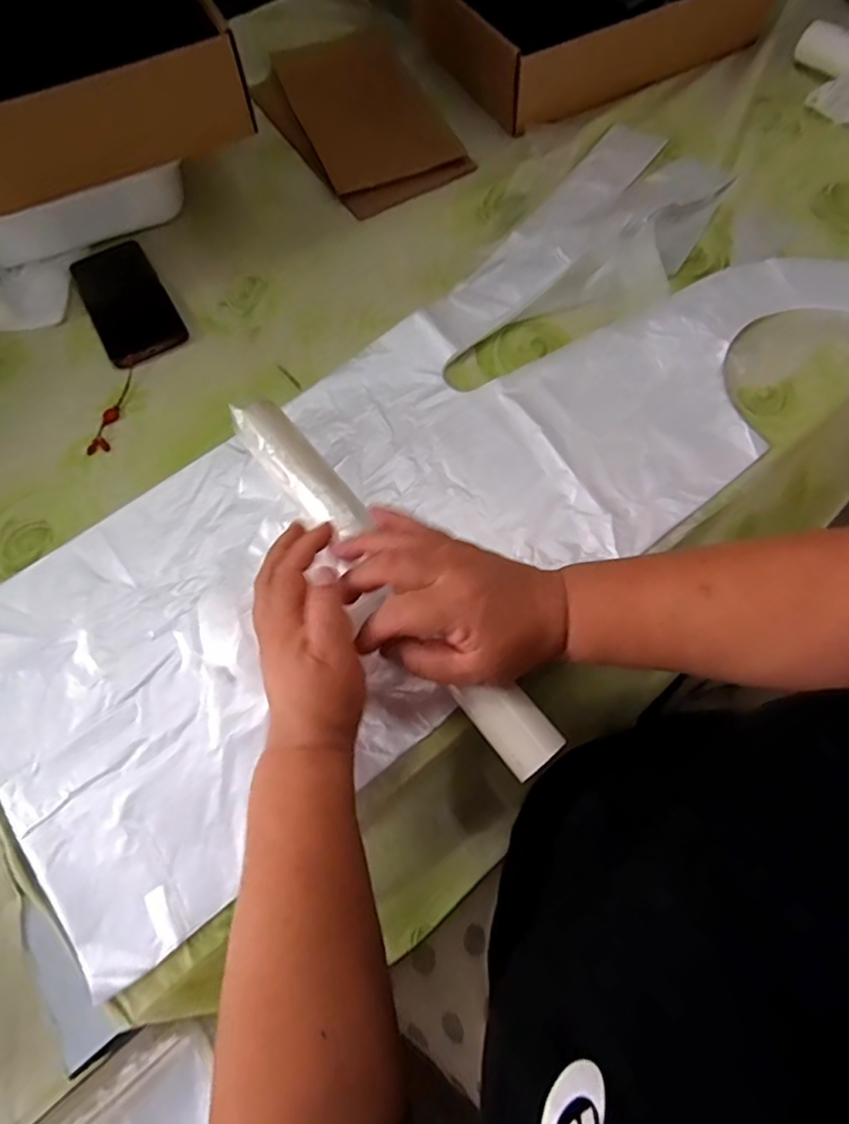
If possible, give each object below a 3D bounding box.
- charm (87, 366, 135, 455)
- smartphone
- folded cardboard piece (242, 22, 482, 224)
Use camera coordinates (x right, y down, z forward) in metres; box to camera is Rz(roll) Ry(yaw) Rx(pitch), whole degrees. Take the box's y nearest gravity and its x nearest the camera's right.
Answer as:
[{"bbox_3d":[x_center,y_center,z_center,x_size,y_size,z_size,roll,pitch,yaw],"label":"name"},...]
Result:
[{"bbox_3d":[-0.288,-0.141,0.541,0.018,0.004,0.097,7,68,6],"label":"charm"},{"bbox_3d":[-0.301,-0.265,0.589,0.076,0.004,0.163,-29,69,-9],"label":"smartphone"},{"bbox_3d":[-0.074,-0.524,0.676,0.170,0.024,0.282,-28,69,-9],"label":"folded cardboard piece"}]

